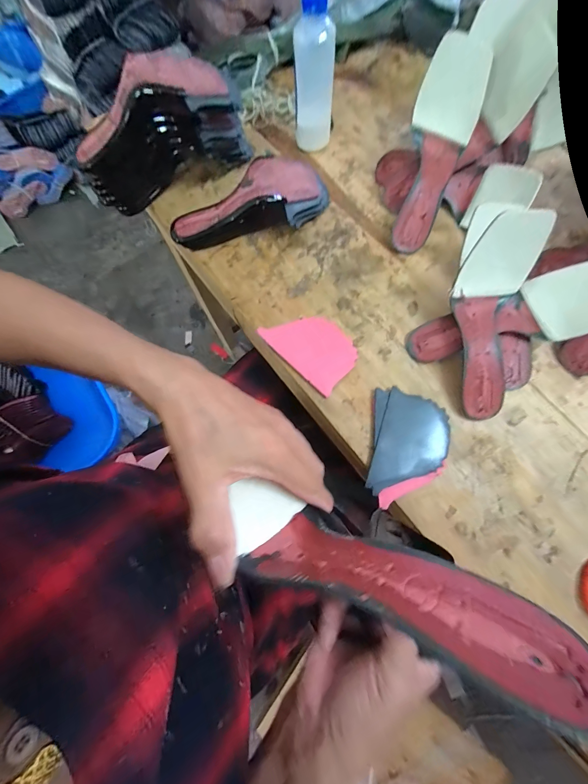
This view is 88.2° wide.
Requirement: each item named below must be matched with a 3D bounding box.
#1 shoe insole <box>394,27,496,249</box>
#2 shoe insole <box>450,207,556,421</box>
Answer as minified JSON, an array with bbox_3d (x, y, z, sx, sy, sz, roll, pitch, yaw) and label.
[{"bbox_3d":[0.197,-0.324,0.429,0.080,0.049,0.232,13,112,6],"label":"shoe insole"},{"bbox_3d":[0.241,-0.085,0.372,0.087,0.049,0.239,3,99,3],"label":"shoe insole"}]

